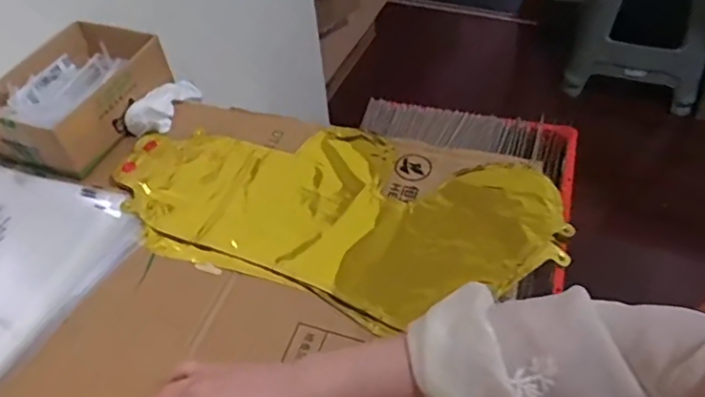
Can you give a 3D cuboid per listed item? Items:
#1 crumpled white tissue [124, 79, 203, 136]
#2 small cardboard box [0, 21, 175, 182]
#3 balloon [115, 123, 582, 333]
[{"bbox_3d":[-0.215,-0.115,0.703,0.041,0.037,0.111,11,35,16],"label":"crumpled white tissue"},{"bbox_3d":[-0.313,-0.113,0.676,0.135,0.063,0.190,18,52,21],"label":"small cardboard box"},{"bbox_3d":[-0.026,0.006,0.580,0.431,0.013,0.203,12,50,16],"label":"balloon"}]

